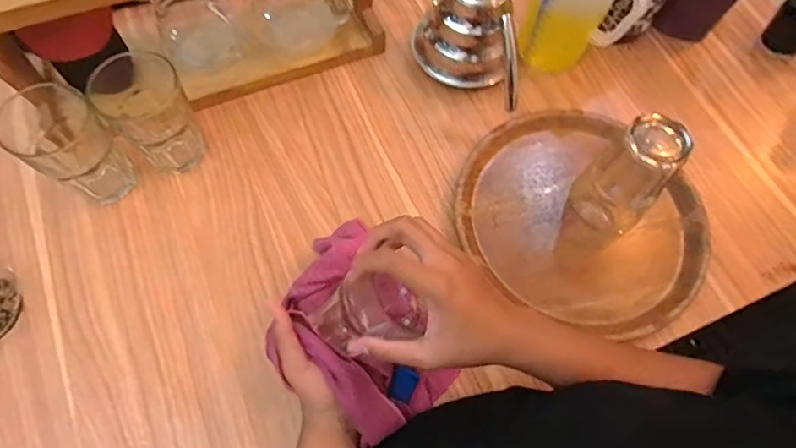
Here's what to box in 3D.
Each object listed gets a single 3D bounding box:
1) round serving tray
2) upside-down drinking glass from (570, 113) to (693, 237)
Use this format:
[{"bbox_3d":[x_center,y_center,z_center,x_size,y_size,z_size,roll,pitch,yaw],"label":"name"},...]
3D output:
[{"bbox_3d":[0.219,-0.010,0.593,0.256,0.022,0.287,-41,74,-18],"label":"round serving tray"},{"bbox_3d":[0.255,-0.050,0.544,0.073,0.131,0.080,1,66,-2],"label":"upside-down drinking glass"}]

